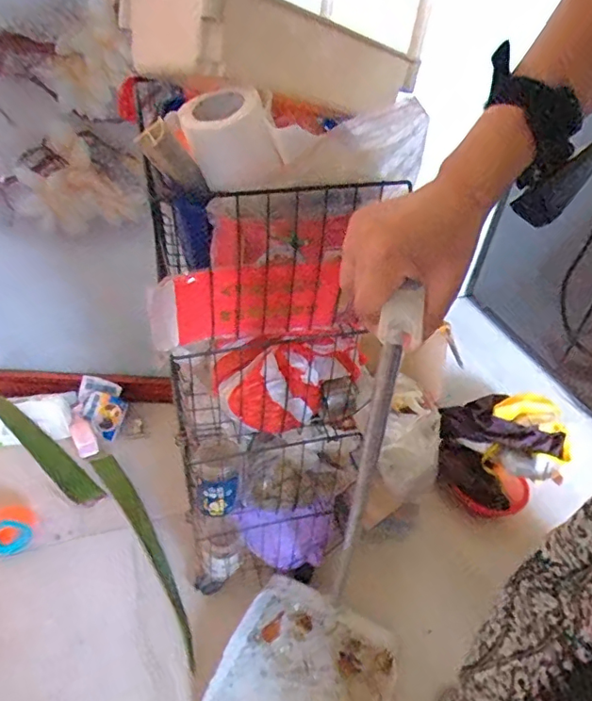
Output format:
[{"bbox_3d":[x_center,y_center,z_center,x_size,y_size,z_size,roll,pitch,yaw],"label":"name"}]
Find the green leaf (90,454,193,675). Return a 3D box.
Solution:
[{"bbox_3d":[-0.298,0.392,1.061,0.056,0.016,0.488,-14,47,-36],"label":"green leaf"}]

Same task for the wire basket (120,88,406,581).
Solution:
[{"bbox_3d":[-0.027,0.076,0.727,0.315,0.719,0.171,-5,32,-14],"label":"wire basket"}]

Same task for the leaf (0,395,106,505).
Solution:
[{"bbox_3d":[-0.570,0.210,1.171,0.399,0.015,0.060,35,41,21],"label":"leaf"}]

